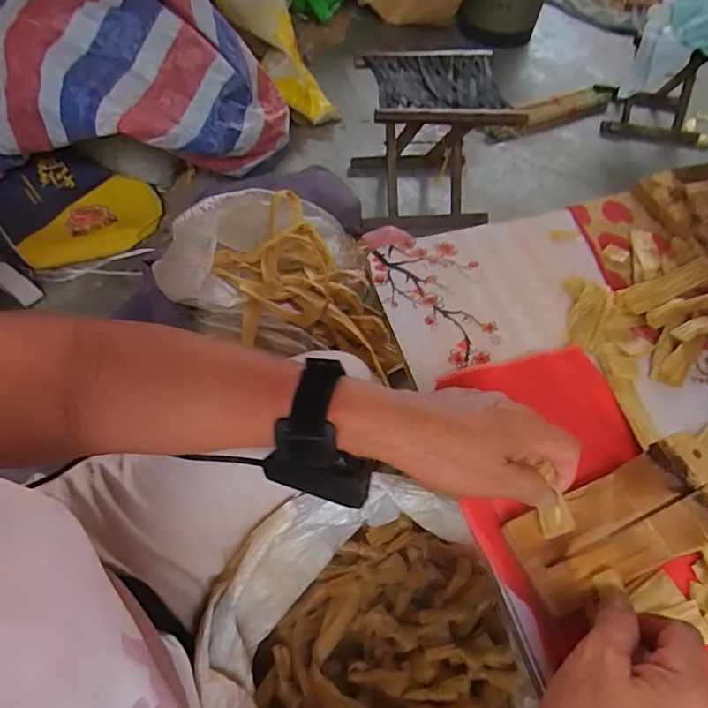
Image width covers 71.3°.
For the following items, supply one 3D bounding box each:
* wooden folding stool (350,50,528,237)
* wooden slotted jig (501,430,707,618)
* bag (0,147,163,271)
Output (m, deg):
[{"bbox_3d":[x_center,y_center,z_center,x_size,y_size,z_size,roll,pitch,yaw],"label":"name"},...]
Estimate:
[{"bbox_3d":[0.170,-0.525,1.189,0.309,0.293,0.300,-7,58,-8],"label":"wooden folding stool"},{"bbox_3d":[0.158,0.101,0.291,0.103,0.070,0.059,-18,61,-15],"label":"wooden slotted jig"},{"bbox_3d":[-0.631,-0.337,1.111,0.314,0.097,0.305,-36,66,-23],"label":"bag"}]

